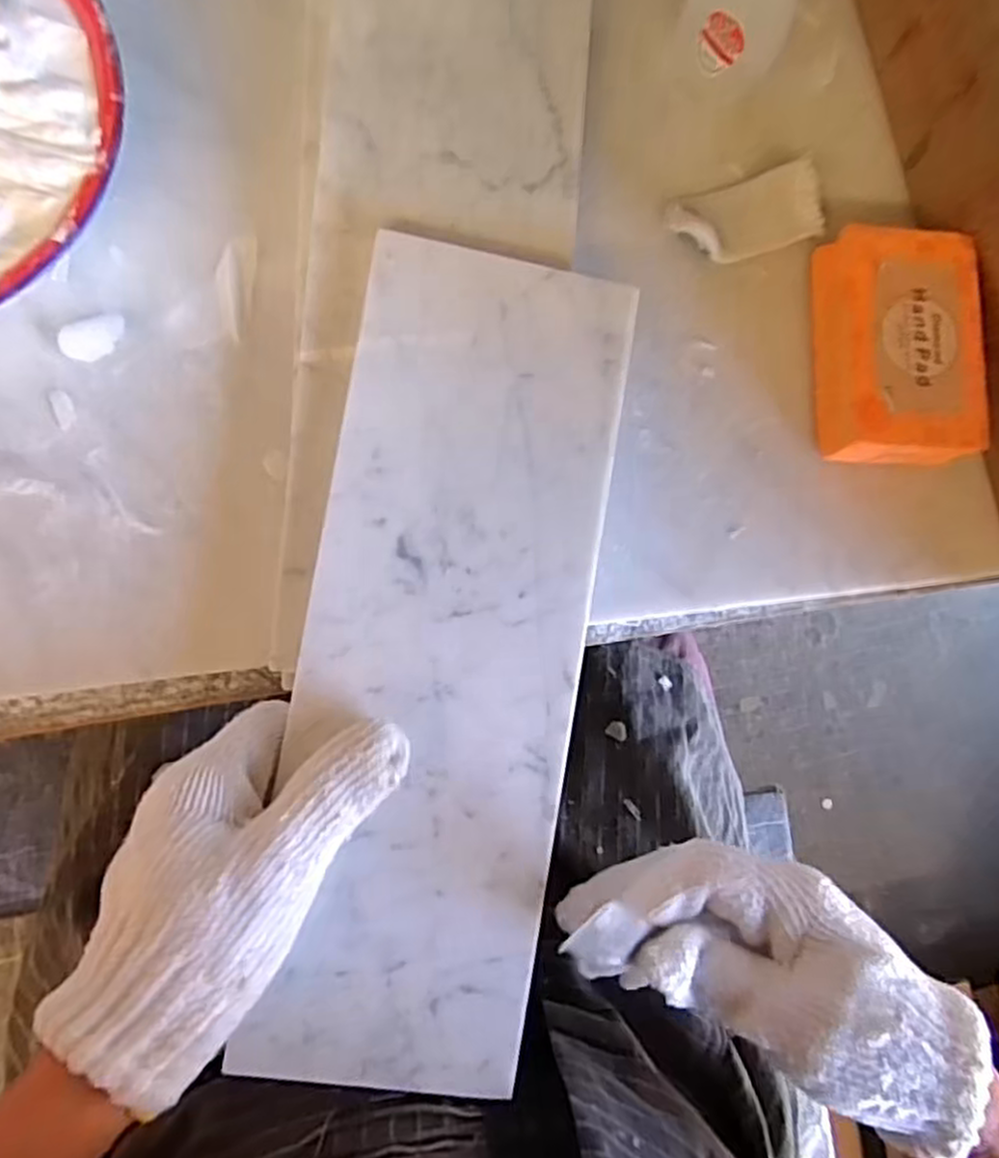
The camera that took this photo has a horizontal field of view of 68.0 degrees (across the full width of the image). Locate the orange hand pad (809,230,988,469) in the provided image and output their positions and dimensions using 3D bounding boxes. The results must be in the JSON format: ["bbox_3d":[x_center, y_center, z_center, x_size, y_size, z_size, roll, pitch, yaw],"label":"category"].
[{"bbox_3d":[0.169,-0.098,0.317,0.058,0.032,0.097,-1,87,-6],"label":"orange hand pad"}]

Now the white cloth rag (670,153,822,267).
[{"bbox_3d":[0.108,-0.157,0.323,0.069,0.016,0.031,-20,89,-6],"label":"white cloth rag"}]

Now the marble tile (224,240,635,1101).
[{"bbox_3d":[-0.018,0.027,0.272,0.103,0.004,0.299,7,85,-5],"label":"marble tile"}]

